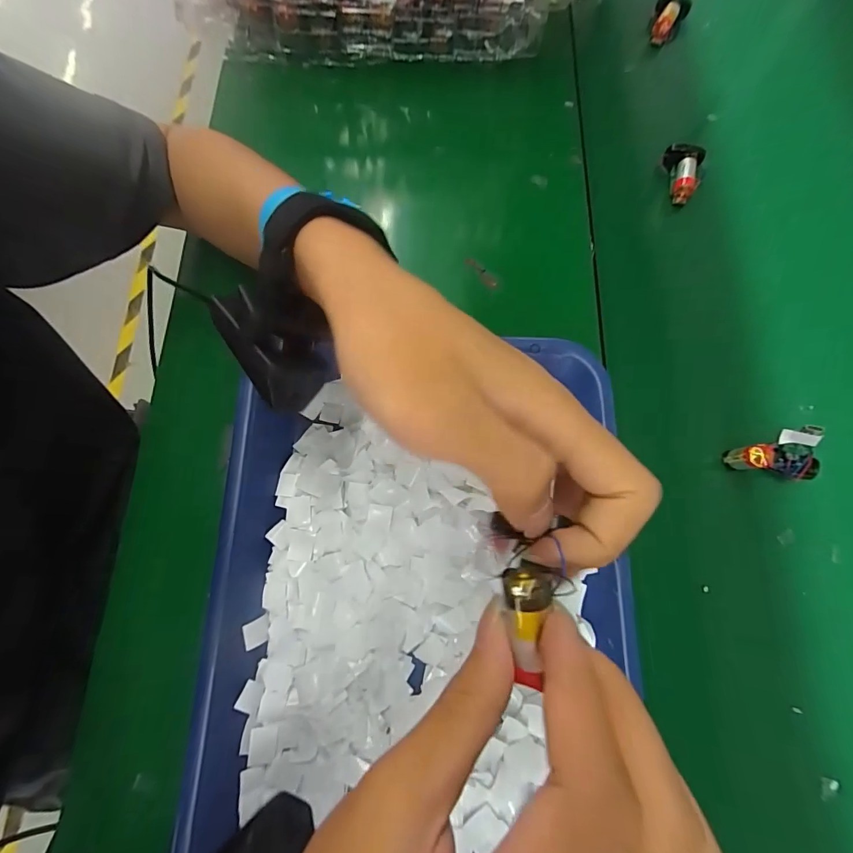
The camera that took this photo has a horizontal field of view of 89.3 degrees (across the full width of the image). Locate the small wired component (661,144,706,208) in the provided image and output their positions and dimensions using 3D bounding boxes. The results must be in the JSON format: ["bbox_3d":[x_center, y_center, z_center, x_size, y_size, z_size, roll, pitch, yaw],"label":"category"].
[{"bbox_3d":[0.227,-0.225,0.385,0.033,0.020,0.048,13,75,4],"label":"small wired component"}]

